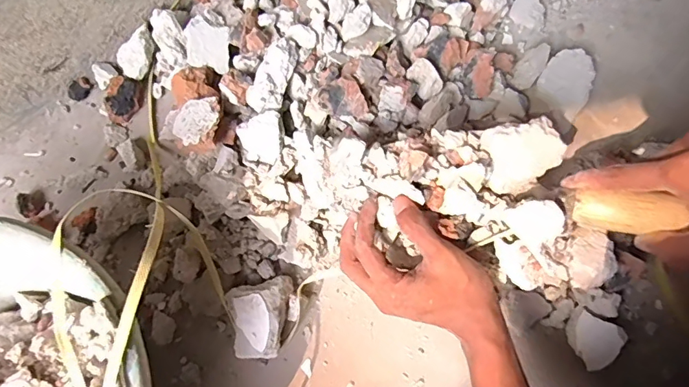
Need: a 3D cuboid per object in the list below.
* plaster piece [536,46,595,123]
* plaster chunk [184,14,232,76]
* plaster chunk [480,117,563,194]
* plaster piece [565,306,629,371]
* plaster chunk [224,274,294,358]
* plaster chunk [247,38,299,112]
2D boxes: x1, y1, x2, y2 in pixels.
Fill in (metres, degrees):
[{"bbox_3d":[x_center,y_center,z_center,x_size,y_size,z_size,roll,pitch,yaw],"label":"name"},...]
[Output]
[{"bbox_3d":[0.238,-0.120,0.514,0.053,0.033,0.067,33,78,6],"label":"plaster piece"},{"bbox_3d":[-0.146,-0.160,0.507,0.052,0.014,0.052,-2,97,-13],"label":"plaster chunk"},{"bbox_3d":[0.142,-0.031,0.376,0.059,0.025,0.049,-15,76,-4],"label":"plaster chunk"},{"bbox_3d":[0.232,0.139,0.447,0.044,0.029,0.046,30,78,5],"label":"plaster piece"},{"bbox_3d":[-0.075,0.118,0.448,0.061,0.036,0.067,-15,78,-5],"label":"plaster chunk"},{"bbox_3d":[-0.069,-0.115,0.456,0.033,0.023,0.070,18,77,5],"label":"plaster chunk"}]

